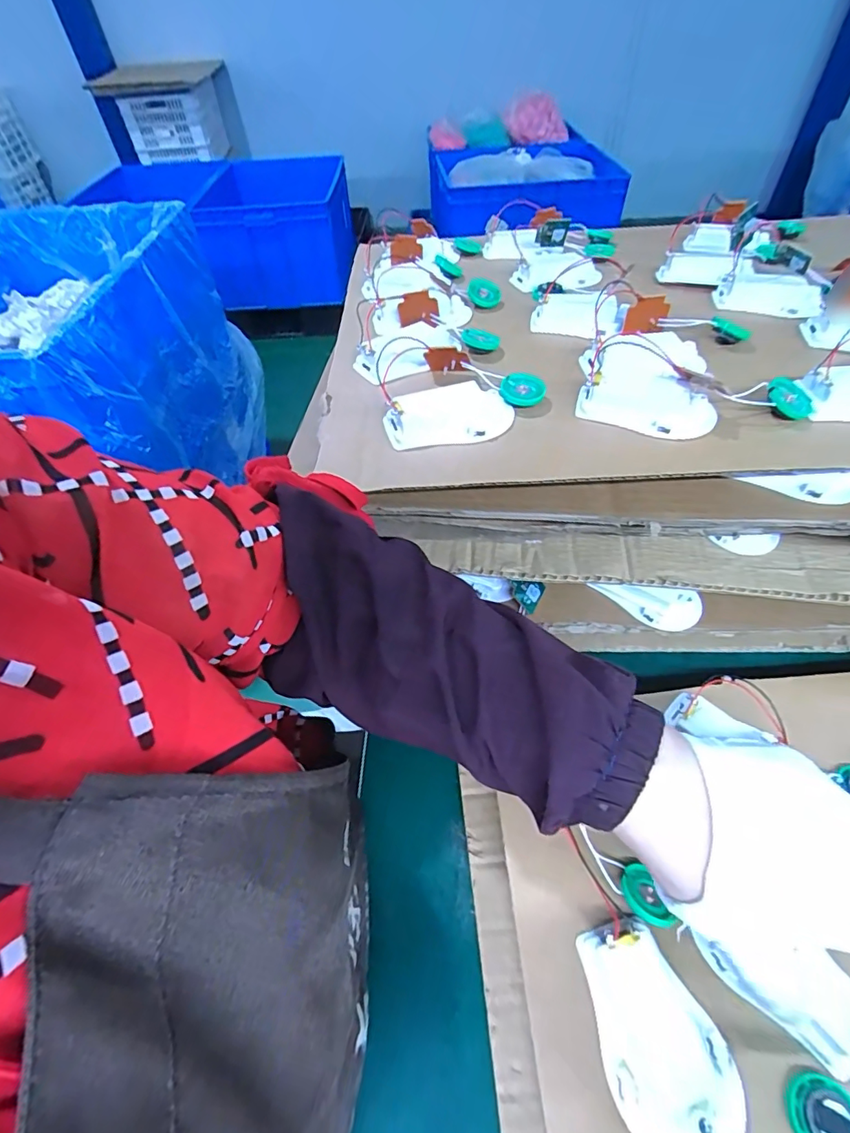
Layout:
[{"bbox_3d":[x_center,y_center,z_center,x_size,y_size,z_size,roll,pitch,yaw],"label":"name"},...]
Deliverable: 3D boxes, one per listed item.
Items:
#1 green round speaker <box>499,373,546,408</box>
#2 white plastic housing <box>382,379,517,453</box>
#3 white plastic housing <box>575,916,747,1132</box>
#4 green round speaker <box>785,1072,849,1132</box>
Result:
[{"bbox_3d":[0.062,-0.113,0.314,0.028,0.006,0.026,22,67,15],"label":"green round speaker"},{"bbox_3d":[0.015,-0.095,0.303,0.078,0.016,0.036,-8,52,-4],"label":"white plastic housing"},{"bbox_3d":[0.102,0.204,0.215,0.053,0.018,0.079,-9,52,-6],"label":"white plastic housing"},{"bbox_3d":[0.166,0.227,0.200,0.027,0.009,0.028,-1,52,1],"label":"green round speaker"}]

